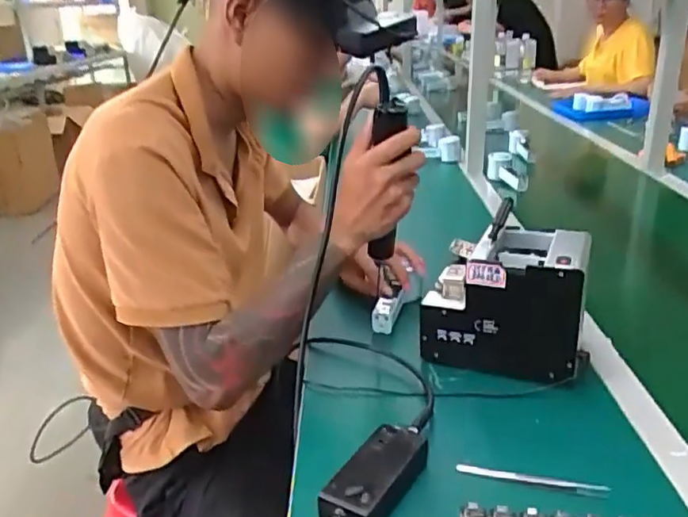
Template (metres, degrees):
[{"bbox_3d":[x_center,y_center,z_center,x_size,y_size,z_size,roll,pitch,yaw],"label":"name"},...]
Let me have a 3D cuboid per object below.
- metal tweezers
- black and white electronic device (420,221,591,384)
[{"bbox_3d":[0.171,0.202,0.580,0.133,0.004,0.014,4,23,21],"label":"metal tweezers"},{"bbox_3d":[0.197,0.048,0.764,0.176,0.144,0.127,8,25,23],"label":"black and white electronic device"}]

